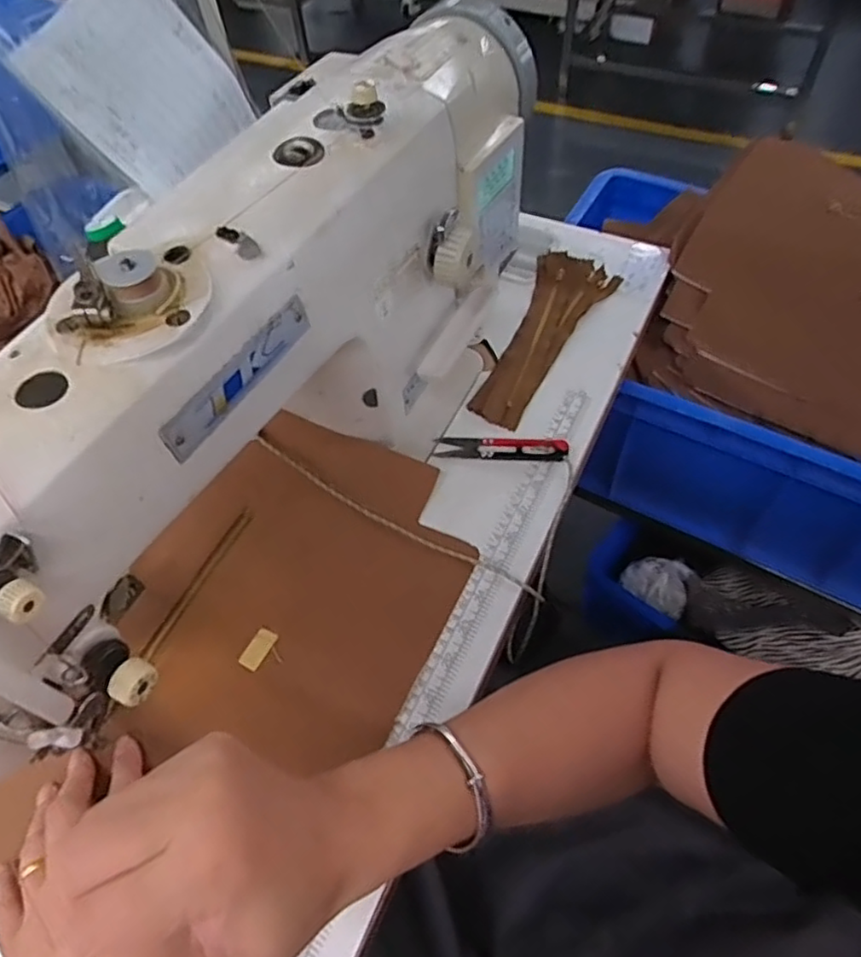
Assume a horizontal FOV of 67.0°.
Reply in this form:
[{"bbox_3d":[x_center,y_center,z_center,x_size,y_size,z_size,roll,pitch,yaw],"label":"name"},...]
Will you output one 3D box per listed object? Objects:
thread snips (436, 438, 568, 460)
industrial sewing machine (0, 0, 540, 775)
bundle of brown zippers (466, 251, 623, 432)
[{"bbox_3d":[0.057,-0.026,0.522,0.103,0.012,0.022,4,58,3],"label":"thread snips"},{"bbox_3d":[-0.092,-0.082,0.409,0.138,0.226,0.545,24,62,15],"label":"industrial sewing machine"},{"bbox_3d":[0.100,-0.132,0.589,0.071,0.013,0.211,25,62,16],"label":"bundle of brown zippers"}]

